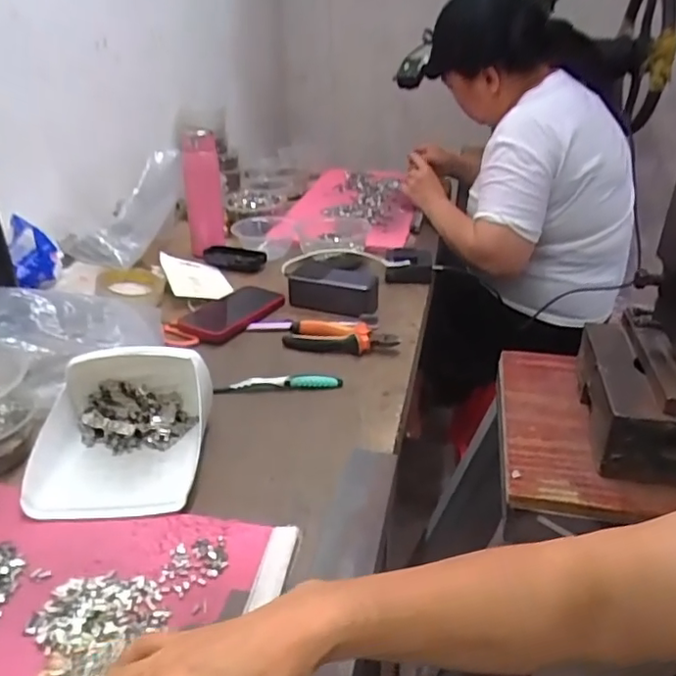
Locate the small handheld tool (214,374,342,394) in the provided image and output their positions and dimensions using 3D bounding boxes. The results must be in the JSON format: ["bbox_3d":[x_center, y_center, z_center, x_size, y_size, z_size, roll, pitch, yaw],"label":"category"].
[{"bbox_3d":[-0.070,0.052,0.704,0.147,0.018,0.014,0,29,-6],"label":"small handheld tool"}]

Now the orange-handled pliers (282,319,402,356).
[{"bbox_3d":[0.005,-0.004,0.800,0.149,0.024,0.064,9,30,10],"label":"orange-handled pliers"}]

